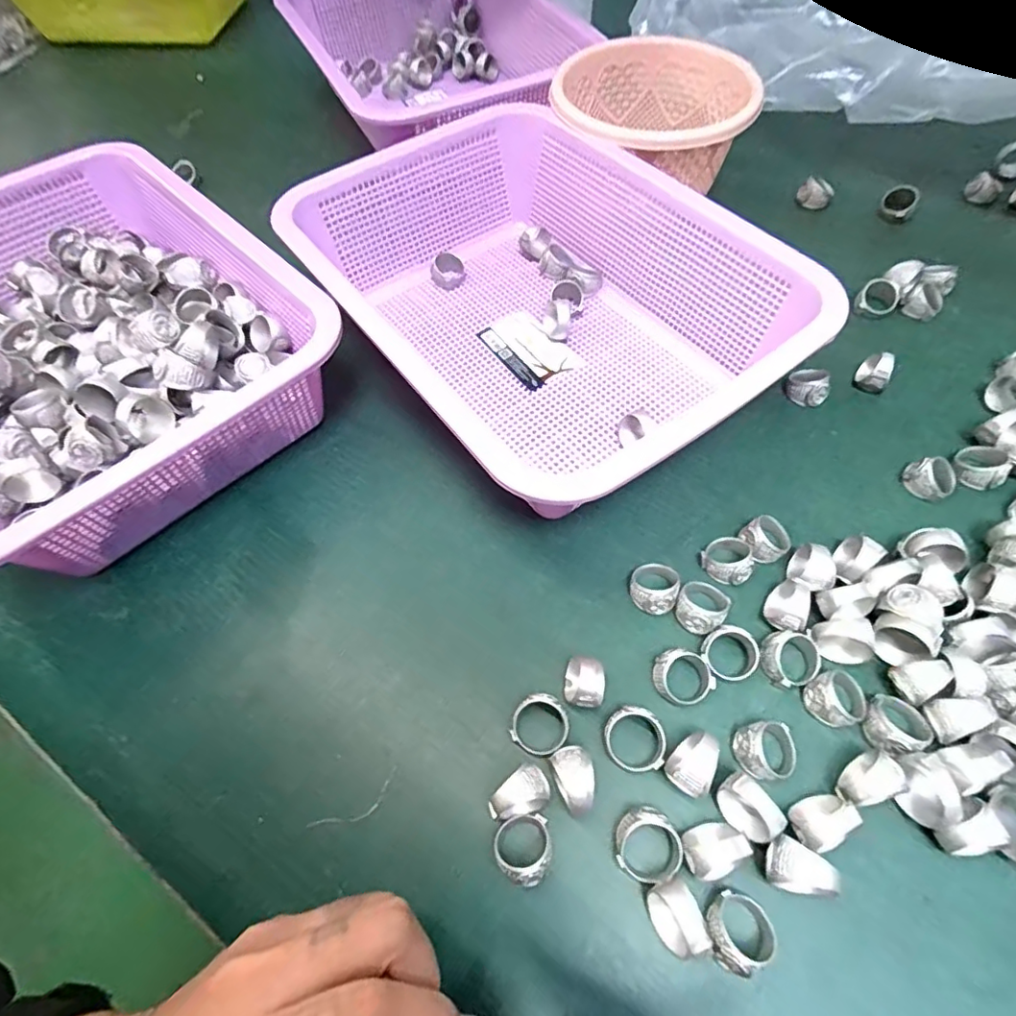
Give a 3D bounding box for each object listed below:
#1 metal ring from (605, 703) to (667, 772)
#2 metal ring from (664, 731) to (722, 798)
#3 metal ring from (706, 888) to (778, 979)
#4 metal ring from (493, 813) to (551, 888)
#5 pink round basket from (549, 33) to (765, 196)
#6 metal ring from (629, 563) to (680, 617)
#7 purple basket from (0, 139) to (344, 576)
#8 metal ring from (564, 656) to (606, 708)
[{"bbox_3d":[0.058,0.106,0.254,0.028,0.016,0.026,-1,60,2],"label":"metal ring"},{"bbox_3d":[0.081,0.112,0.244,0.019,0.022,0.025,32,67,19],"label":"metal ring"},{"bbox_3d":[0.090,0.165,0.216,0.027,0.016,0.026,-1,60,2],"label":"metal ring"},{"bbox_3d":[0.006,0.144,0.233,0.023,0.017,0.027,-4,60,1],"label":"metal ring"},{"bbox_3d":[0.112,-0.291,0.437,0.141,0.079,0.129,-1,60,2],"label":"pink round basket"},{"bbox_3d":[0.077,0.042,0.293,0.024,0.015,0.026,-1,60,2],"label":"metal ring"},{"bbox_3d":[-0.256,-0.101,0.352,0.223,0.085,0.297,-42,66,-19],"label":"purple basket"},{"bbox_3d":[0.037,0.082,0.265,0.020,0.021,0.024,4,60,5],"label":"metal ring"}]

